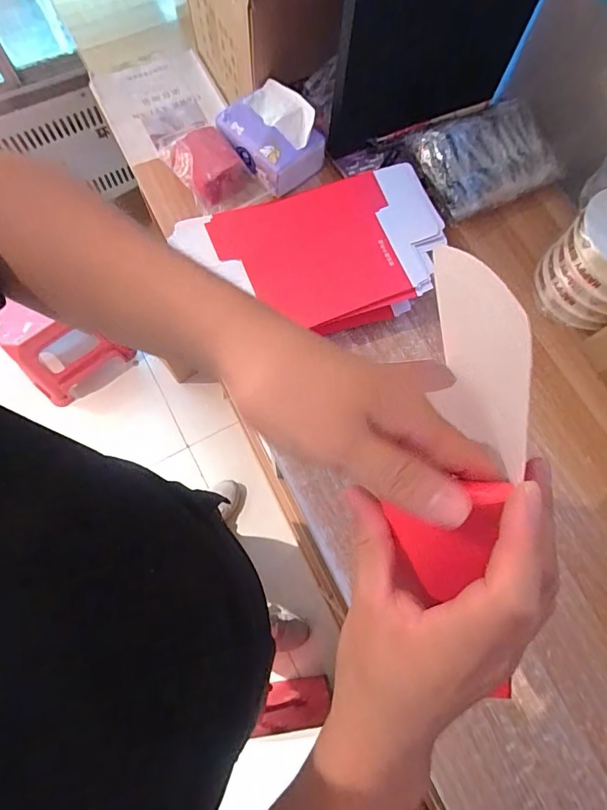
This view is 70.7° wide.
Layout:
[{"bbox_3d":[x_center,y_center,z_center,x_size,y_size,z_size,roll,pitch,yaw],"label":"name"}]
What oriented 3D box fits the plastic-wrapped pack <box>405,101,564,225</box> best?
[{"bbox_3d":[0.271,-0.371,0.642,0.191,0.061,0.139,-22,75,-9],"label":"plastic-wrapped pack"}]

